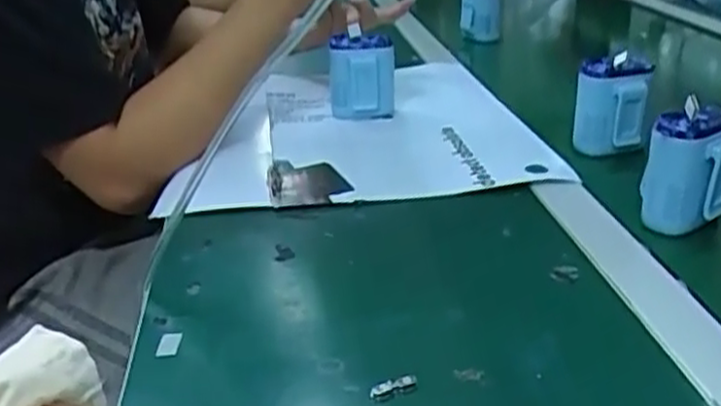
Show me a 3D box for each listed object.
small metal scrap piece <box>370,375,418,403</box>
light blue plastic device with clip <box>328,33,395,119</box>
[{"bbox_3d":[0.017,0.097,0.390,0.025,0.008,0.006,-10,26,-13],"label":"small metal scrap piece"},{"bbox_3d":[0.002,-0.130,0.765,0.065,0.088,0.067,-3,25,1],"label":"light blue plastic device with clip"}]

